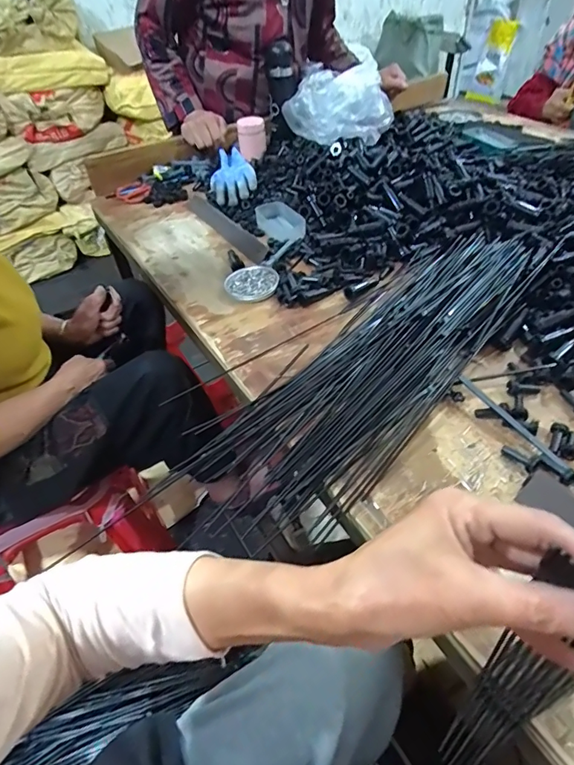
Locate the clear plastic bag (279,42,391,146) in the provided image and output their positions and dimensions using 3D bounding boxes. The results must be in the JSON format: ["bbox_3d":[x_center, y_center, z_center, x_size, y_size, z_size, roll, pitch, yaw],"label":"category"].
[{"bbox_3d":[0.116,-0.664,1.044,0.209,0.168,0.204,-29,50,-22],"label":"clear plastic bag"}]

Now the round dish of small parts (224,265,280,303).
[{"bbox_3d":[-0.059,-0.169,0.754,0.089,0.016,0.088,-2,45,2],"label":"round dish of small parts"}]

